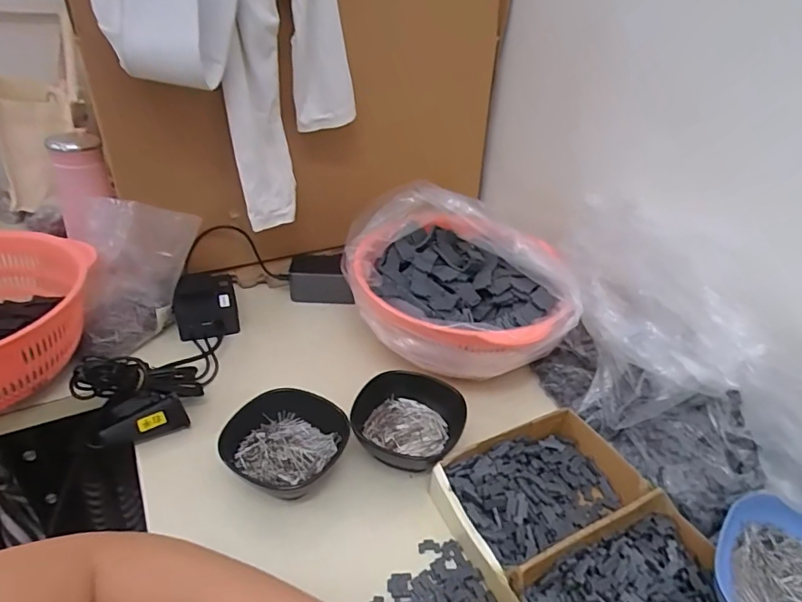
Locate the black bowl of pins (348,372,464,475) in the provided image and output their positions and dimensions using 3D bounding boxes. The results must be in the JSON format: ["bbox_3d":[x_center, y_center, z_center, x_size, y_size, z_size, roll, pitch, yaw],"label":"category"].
[{"bbox_3d":[0.007,0.124,0.528,0.110,0.047,0.105,16,36,16],"label":"black bowl of pins"}]

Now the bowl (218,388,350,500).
[{"bbox_3d":[-0.107,0.139,0.497,0.097,0.053,0.105,3,34,-2],"label":"bowl"}]

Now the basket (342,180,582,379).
[{"bbox_3d":[0.057,-0.020,0.613,0.233,0.126,0.255,-3,35,-11],"label":"basket"}]

